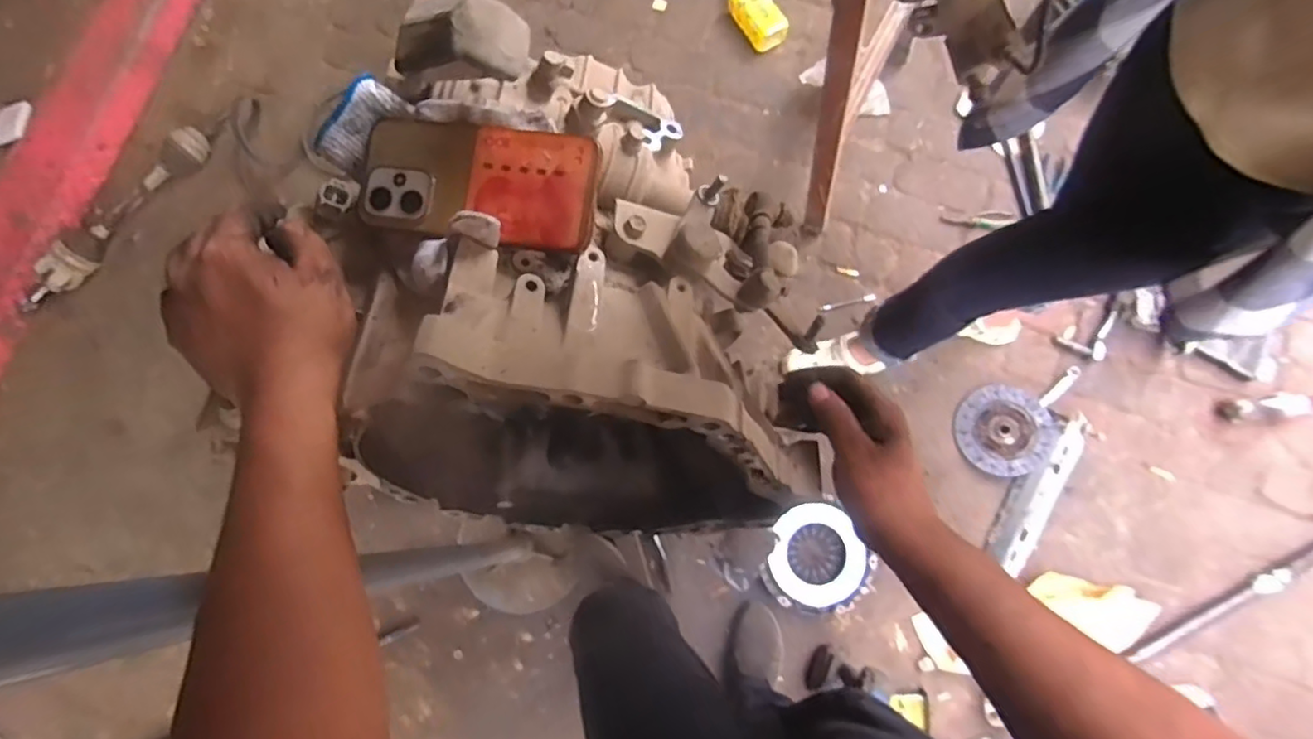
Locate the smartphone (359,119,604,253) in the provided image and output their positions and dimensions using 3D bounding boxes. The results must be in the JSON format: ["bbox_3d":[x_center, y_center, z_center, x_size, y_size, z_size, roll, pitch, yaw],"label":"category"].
[{"bbox_3d":[-0.115,-0.122,0.407,0.157,0.017,0.076,7,78,2],"label":"smartphone"}]

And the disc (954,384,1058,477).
[{"bbox_3d":[0.815,0.139,1.467,0.215,0.040,0.216,0,78,0],"label":"disc"}]

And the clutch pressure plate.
[{"bbox_3d":[0.354,0.429,1.380,0.231,0.070,0.236,0,78,0],"label":"clutch pressure plate"}]

